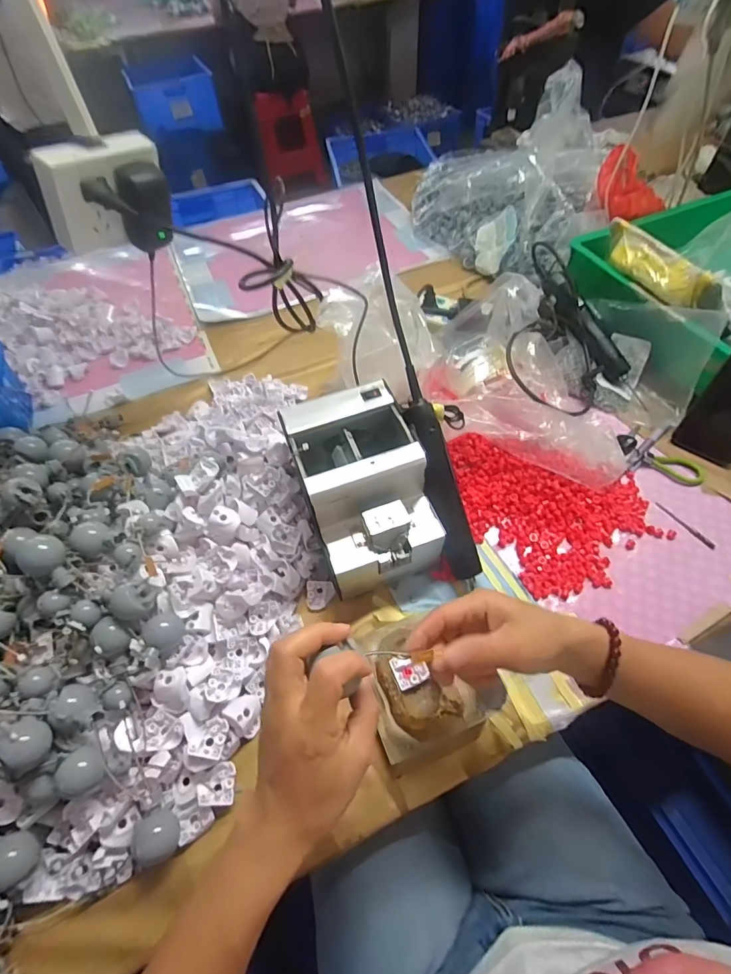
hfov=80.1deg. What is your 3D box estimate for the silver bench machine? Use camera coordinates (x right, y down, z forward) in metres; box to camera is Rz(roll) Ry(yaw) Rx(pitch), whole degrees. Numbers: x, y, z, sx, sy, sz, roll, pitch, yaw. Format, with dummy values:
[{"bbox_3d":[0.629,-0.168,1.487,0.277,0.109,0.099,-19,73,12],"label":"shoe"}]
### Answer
[{"bbox_3d":[0.000,0.004,0.474,0.123,0.121,0.179,-18,57,-8],"label":"silver bench machine"}]

